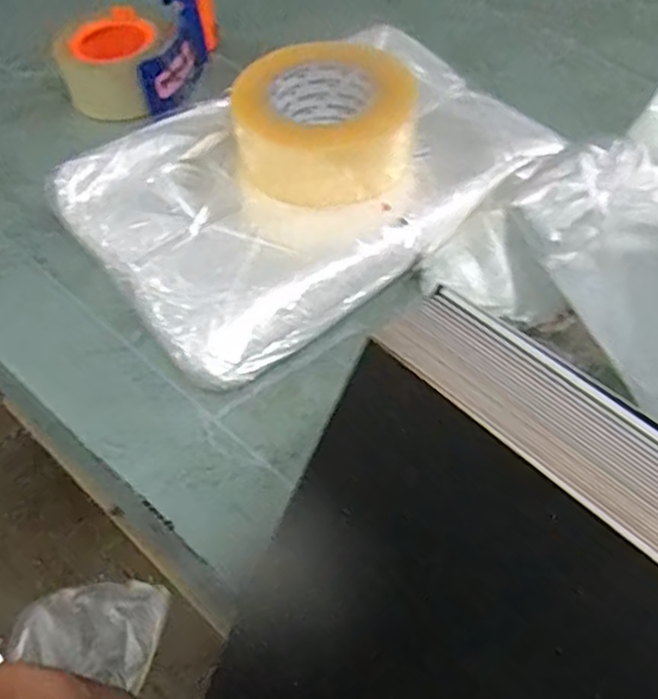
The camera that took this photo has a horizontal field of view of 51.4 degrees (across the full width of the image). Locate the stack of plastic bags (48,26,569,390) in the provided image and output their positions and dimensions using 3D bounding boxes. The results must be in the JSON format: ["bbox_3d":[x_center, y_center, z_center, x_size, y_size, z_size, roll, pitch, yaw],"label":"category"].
[{"bbox_3d":[-0.010,-0.132,0.516,0.341,0.048,0.224,-33,58,-22],"label":"stack of plastic bags"}]

